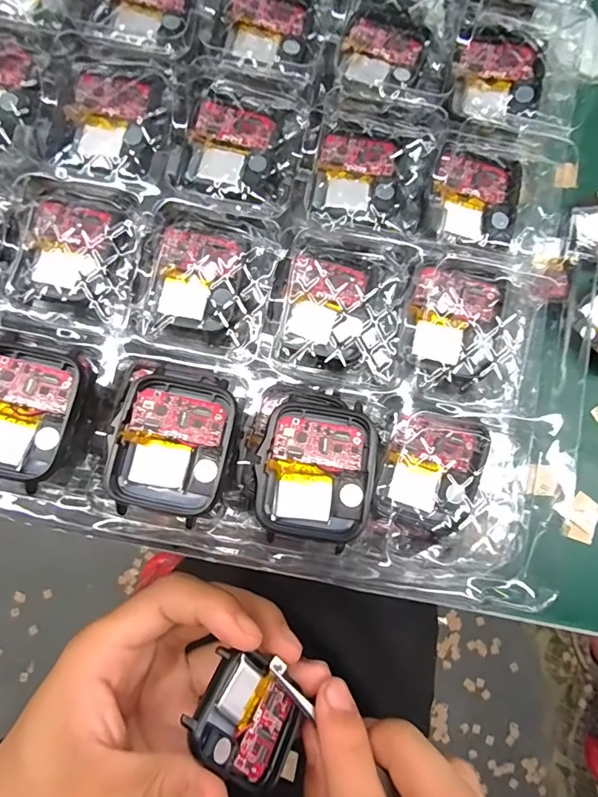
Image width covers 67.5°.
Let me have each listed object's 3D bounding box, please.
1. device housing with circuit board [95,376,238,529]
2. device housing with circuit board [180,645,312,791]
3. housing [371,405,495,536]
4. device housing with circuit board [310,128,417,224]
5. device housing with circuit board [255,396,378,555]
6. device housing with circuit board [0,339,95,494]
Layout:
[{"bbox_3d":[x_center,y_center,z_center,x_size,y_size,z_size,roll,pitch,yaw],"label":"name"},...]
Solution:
[{"bbox_3d":[-0.042,0.015,0.147,0.038,0.007,0.045,12,81,0],"label":"device housing with circuit board"},{"bbox_3d":[-0.017,0.119,0.166,0.051,0.008,0.035,47,49,-24],"label":"device housing with circuit board"},{"bbox_3d":[0.048,0.026,0.163,0.034,0.010,0.042,19,81,1],"label":"housing"},{"bbox_3d":[0.026,-0.088,0.179,0.038,0.007,0.036,13,81,0],"label":"device housing with circuit board"},{"bbox_3d":[0.006,0.024,0.151,0.037,0.008,0.047,10,81,0],"label":"device housing with circuit board"},{"bbox_3d":[-0.094,0.004,0.149,0.037,0.008,0.045,12,81,0],"label":"device housing with circuit board"}]

